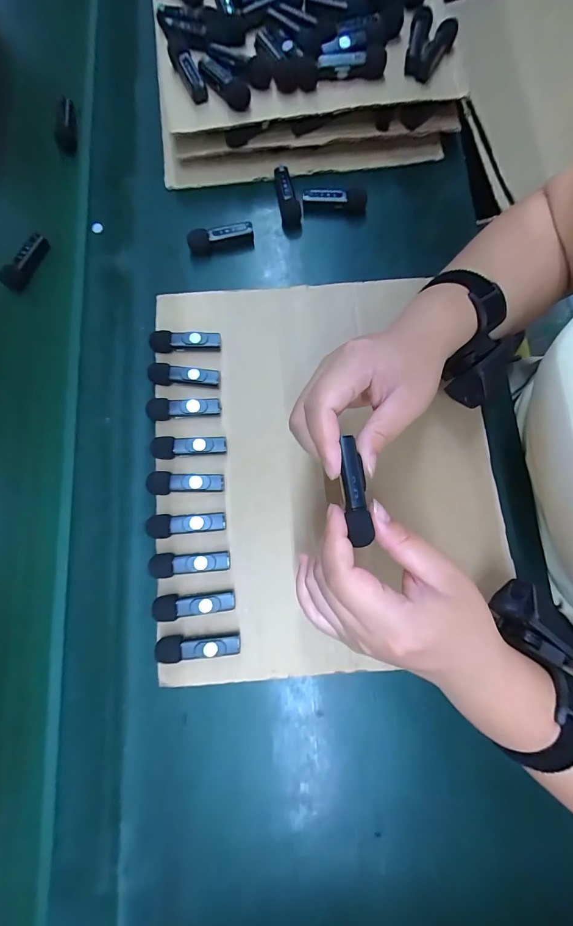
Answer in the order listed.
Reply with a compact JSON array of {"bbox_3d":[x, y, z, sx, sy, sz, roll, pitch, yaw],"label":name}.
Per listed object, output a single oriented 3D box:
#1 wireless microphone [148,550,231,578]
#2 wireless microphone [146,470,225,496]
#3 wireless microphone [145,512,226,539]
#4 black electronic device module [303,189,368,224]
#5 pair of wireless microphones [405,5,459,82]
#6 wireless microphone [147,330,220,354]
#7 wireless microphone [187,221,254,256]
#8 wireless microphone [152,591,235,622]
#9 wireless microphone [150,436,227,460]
[{"bbox_3d":[-0.078,0.082,0.292,0.063,0.016,0.018,-2,79,-1],"label":"wireless microphone"},{"bbox_3d":[-0.086,0.018,0.305,0.064,0.016,0.019,2,79,0],"label":"wireless microphone"},{"bbox_3d":[-0.083,0.052,0.298,0.064,0.015,0.019,-2,79,-1],"label":"wireless microphone"},{"bbox_3d":[0.050,-0.267,0.368,0.065,0.017,0.024,1,79,0],"label":"black electronic device module"},{"bbox_3d":[0.134,-0.401,0.341,0.043,0.016,0.062,24,82,8],"label":"pair of wireless microphones"},{"bbox_3d":[-0.094,-0.112,0.331,0.063,0.017,0.016,-3,79,-1],"label":"wireless microphone"},{"bbox_3d":[-0.066,-0.227,0.361,0.065,0.019,0.019,-13,79,-3],"label":"wireless microphone"},{"bbox_3d":[-0.074,0.114,0.286,0.064,0.014,0.019,-3,79,-1],"label":"wireless microphone"},{"bbox_3d":[-0.085,-0.014,0.312,0.063,0.016,0.018,-3,79,-1],"label":"wireless microphone"}]

